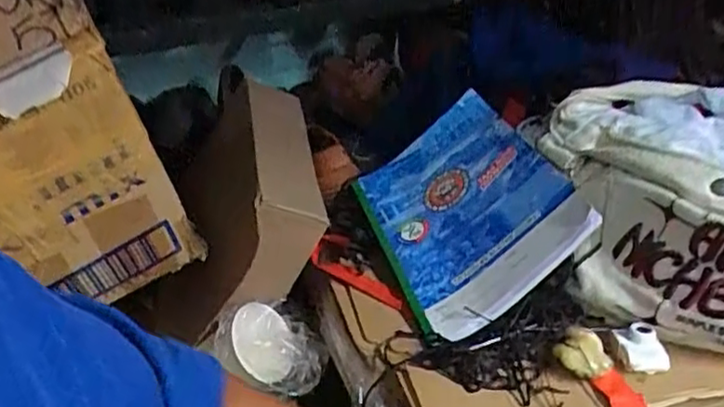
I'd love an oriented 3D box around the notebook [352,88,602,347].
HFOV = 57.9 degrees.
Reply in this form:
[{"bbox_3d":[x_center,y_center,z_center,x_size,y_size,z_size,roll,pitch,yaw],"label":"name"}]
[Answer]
[{"bbox_3d":[0.085,0.000,0.589,0.161,0.033,0.239,-40,37,10],"label":"notebook"}]

